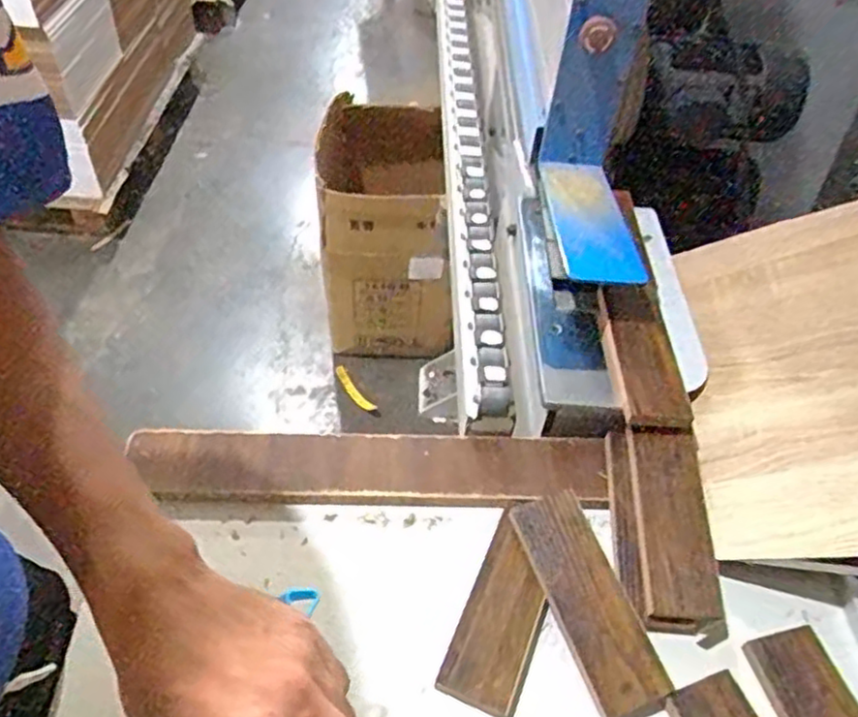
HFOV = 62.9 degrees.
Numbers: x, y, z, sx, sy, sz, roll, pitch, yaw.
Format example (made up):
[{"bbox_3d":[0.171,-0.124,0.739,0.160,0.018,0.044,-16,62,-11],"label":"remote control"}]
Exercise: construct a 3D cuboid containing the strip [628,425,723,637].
[{"bbox_3d":[0.215,0.146,0.620,0.065,0.023,0.177,4,60,-1],"label":"strip"}]

